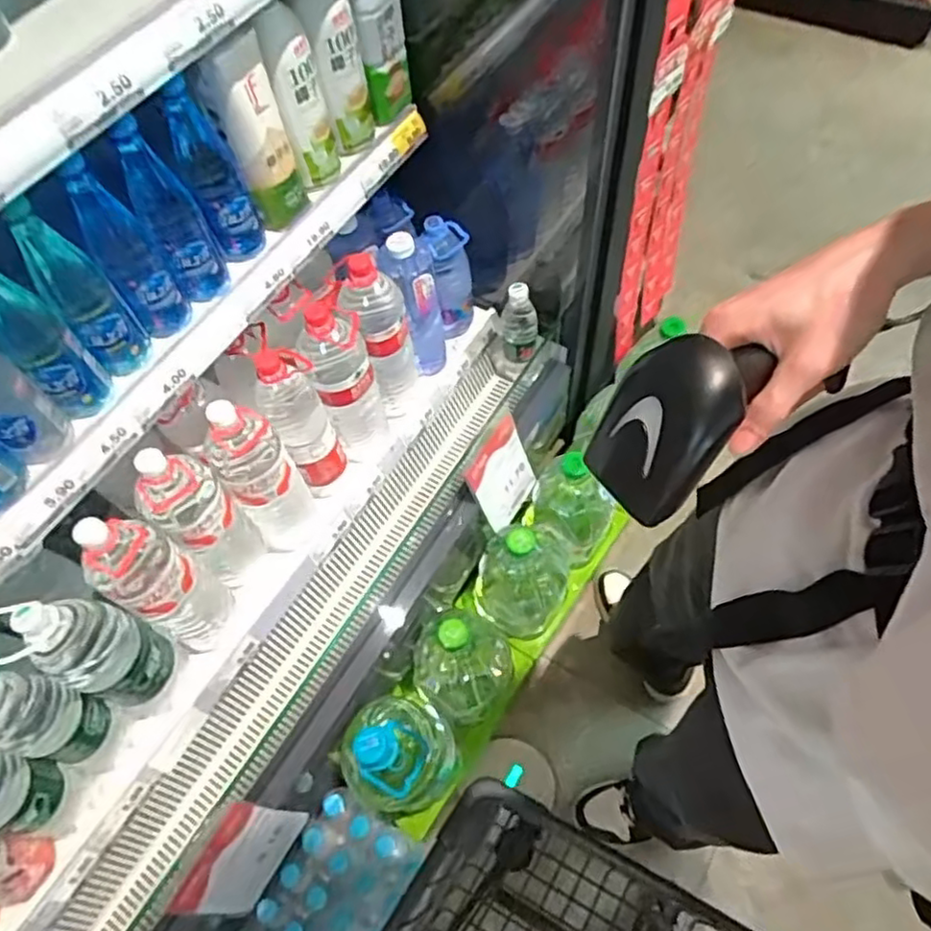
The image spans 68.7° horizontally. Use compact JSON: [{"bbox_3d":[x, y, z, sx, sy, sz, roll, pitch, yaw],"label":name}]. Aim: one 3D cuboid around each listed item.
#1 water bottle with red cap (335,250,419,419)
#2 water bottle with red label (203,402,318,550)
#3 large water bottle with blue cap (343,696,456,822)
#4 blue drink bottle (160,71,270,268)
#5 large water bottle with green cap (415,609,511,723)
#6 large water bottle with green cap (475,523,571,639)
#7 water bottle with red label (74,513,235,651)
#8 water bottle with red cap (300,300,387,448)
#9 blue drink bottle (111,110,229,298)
[{"bbox_3d":[-0.132,-0.204,1.058,0.094,0.319,0.100,-11,61,-4],"label":"water bottle with red cap"},{"bbox_3d":[-0.286,0.017,0.957,0.090,0.327,0.083,-29,64,-13],"label":"water bottle with red label"},{"bbox_3d":[-0.116,0.450,1.090,0.149,0.296,0.174,-26,63,-12],"label":"large water bottle with blue cap"},{"bbox_3d":[-0.283,-0.329,0.766,0.062,0.208,0.057,-20,62,-9],"label":"blue drink bottle"},{"bbox_3d":[-0.003,0.339,1.185,0.169,0.332,0.155,-1,61,2],"label":"large water bottle with green cap"},{"bbox_3d":[0.104,0.214,1.263,0.165,0.310,0.178,-1,61,2],"label":"large water bottle with green cap"},{"bbox_3d":[-0.395,0.159,0.886,0.076,0.324,0.099,39,69,21],"label":"water bottle with red label"},{"bbox_3d":[-0.180,-0.126,1.020,0.085,0.296,0.079,-16,61,-7],"label":"water bottle with red cap"},{"bbox_3d":[-0.322,-0.274,0.741,0.060,0.209,0.057,-24,63,-11],"label":"blue drink bottle"}]

